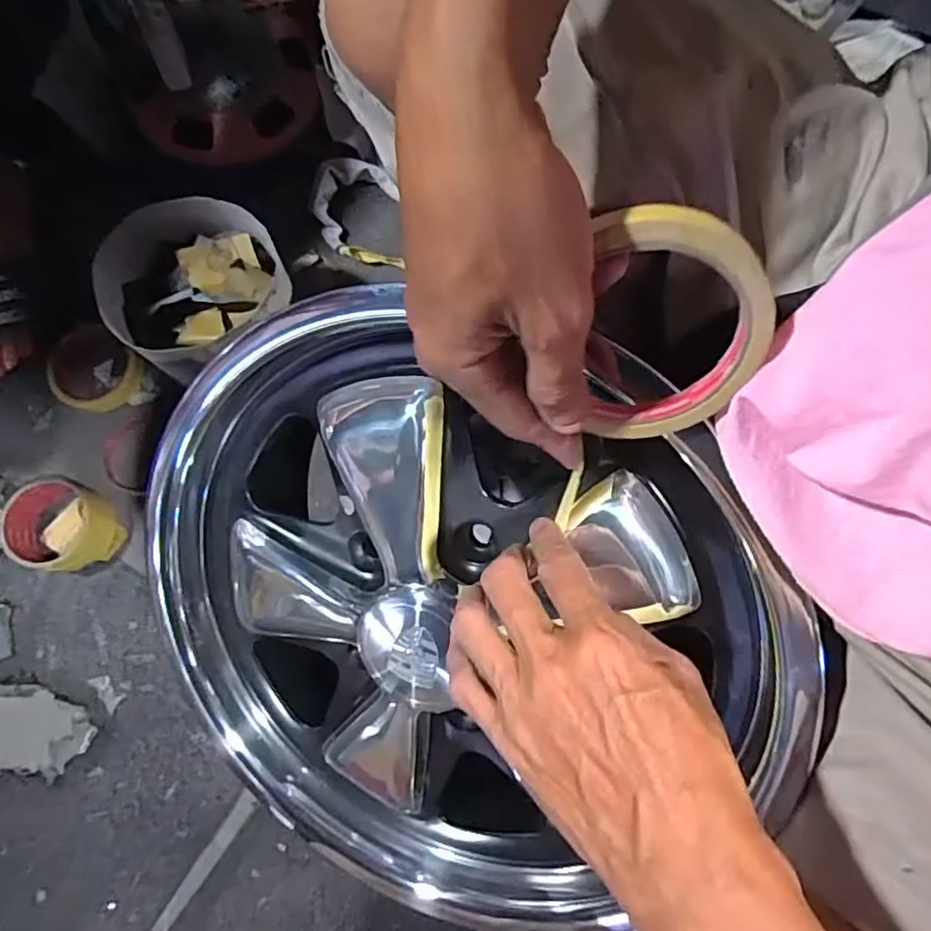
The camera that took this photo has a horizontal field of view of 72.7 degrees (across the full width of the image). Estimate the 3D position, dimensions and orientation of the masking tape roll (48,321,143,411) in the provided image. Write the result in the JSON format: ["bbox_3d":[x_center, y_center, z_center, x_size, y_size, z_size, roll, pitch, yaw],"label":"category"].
[{"bbox_3d":[-0.393,-0.103,0.668,0.081,0.028,0.094,-37,80,-8],"label":"masking tape roll"}]

